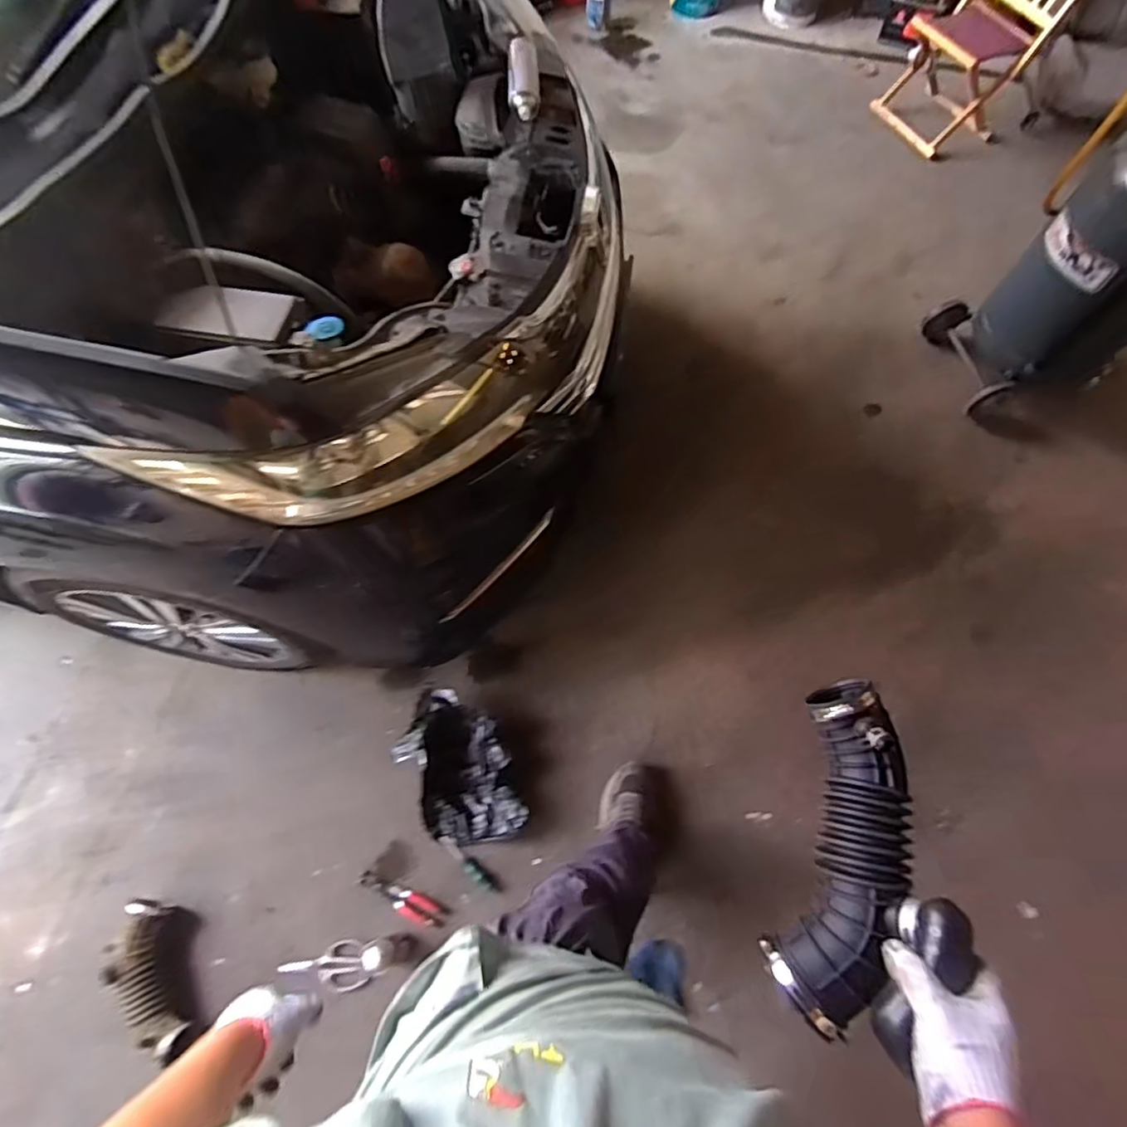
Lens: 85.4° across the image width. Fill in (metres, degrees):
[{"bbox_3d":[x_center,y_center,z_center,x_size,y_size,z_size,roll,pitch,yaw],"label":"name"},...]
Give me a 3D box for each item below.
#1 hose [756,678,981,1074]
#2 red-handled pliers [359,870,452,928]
[{"bbox_3d":[0.303,0.284,0.600,0.151,0.092,0.324,8,74,2],"label":"hose"},{"bbox_3d":[-0.382,0.796,1.441,0.225,0.018,0.056,22,68,8],"label":"red-handled pliers"}]

